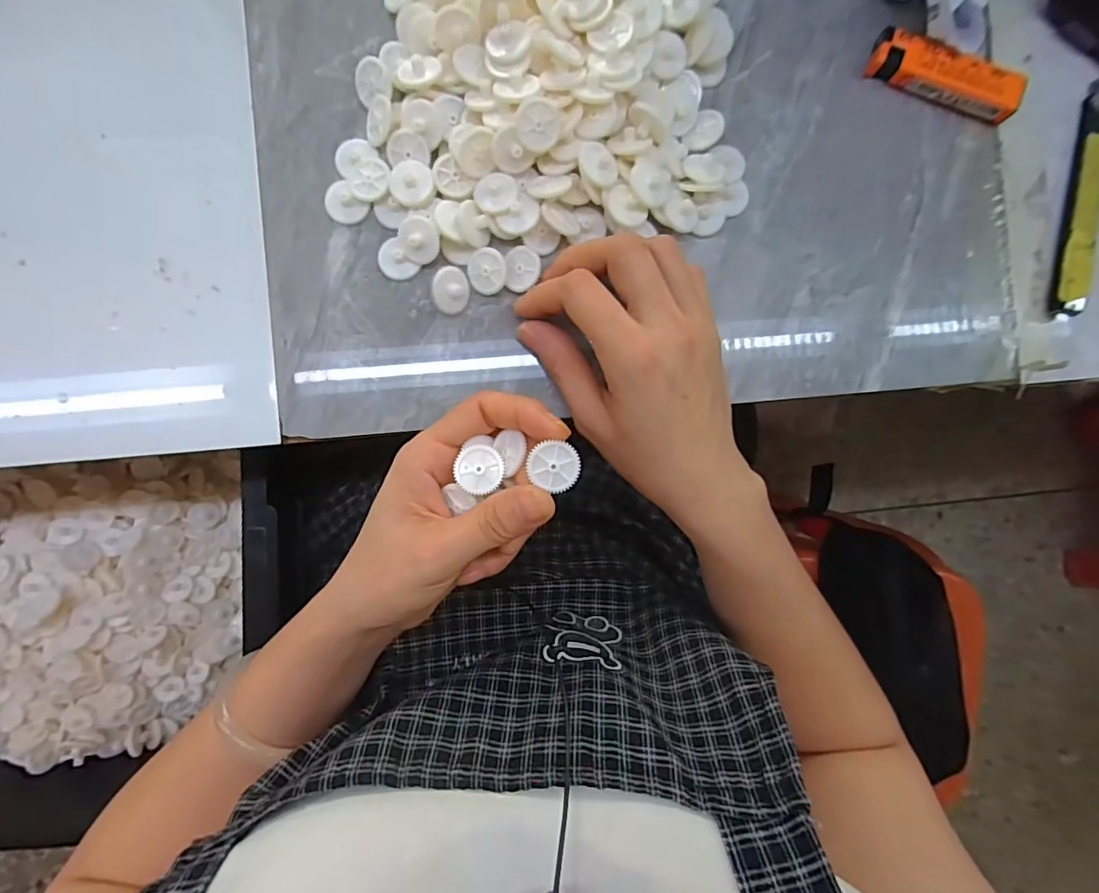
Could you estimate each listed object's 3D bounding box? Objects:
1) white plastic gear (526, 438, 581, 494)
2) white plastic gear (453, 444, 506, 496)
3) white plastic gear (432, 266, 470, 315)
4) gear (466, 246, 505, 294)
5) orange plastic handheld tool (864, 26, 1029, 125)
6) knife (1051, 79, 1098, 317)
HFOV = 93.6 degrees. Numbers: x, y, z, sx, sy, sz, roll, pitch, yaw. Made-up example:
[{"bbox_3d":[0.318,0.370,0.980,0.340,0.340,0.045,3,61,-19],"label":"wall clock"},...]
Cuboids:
[{"bbox_3d":[0.002,0.008,0.212,0.022,0.004,0.020,26,88,-4],"label":"white plastic gear"},{"bbox_3d":[-0.030,0.010,0.224,0.020,0.004,0.022,2,90,-4],"label":"white plastic gear"},{"bbox_3d":[-0.049,-0.078,0.257,0.019,0.007,0.022,4,112,-34],"label":"white plastic gear"},{"bbox_3d":[-0.032,-0.089,0.259,0.019,0.006,0.021,-2,90,-4],"label":"gear"},{"bbox_3d":[0.212,-0.199,0.278,0.079,0.017,0.022,21,88,-4],"label":"orange plastic handheld tool"},{"bbox_3d":[0.293,-0.137,0.281,0.016,0.016,0.131,13,89,-4],"label":"knife"}]

